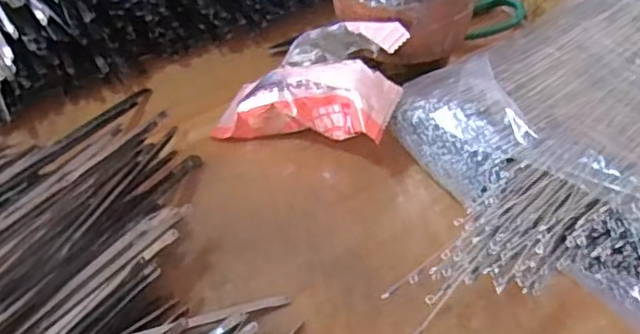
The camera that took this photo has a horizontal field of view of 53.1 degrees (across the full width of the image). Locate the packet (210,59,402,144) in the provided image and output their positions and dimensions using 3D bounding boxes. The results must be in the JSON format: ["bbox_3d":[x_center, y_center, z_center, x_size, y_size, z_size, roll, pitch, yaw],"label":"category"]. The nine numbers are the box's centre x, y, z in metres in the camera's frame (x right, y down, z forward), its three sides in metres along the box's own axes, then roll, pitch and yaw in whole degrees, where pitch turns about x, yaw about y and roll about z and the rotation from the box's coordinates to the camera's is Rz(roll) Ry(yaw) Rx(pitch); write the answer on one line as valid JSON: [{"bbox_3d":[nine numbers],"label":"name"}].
[{"bbox_3d":[-0.014,-0.031,0.374,0.114,0.044,0.033,-5,42,32],"label":"packet"}]

